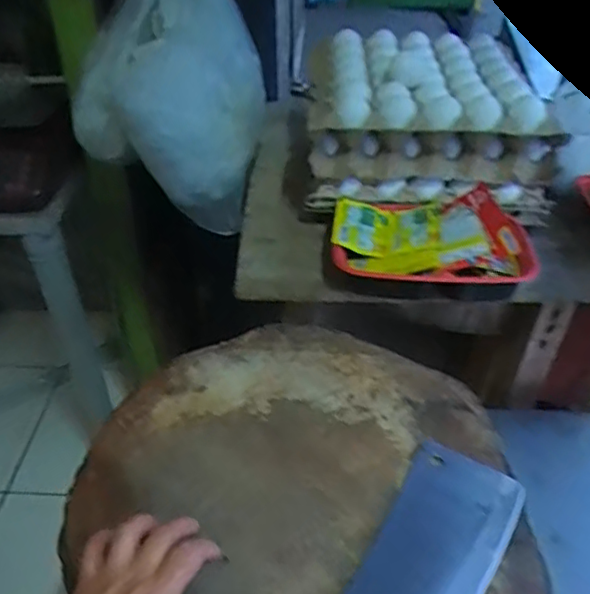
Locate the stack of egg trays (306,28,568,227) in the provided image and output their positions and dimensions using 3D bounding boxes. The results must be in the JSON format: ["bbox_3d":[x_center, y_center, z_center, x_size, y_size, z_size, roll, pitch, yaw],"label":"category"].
[{"bbox_3d":[0.170,-0.238,0.821,0.282,0.131,0.261,2,39,4],"label":"stack of egg trays"}]

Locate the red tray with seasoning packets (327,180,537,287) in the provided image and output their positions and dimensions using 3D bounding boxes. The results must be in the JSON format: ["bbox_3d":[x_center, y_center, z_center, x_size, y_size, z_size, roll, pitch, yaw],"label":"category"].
[{"bbox_3d":[0.151,-0.067,0.705,0.216,0.059,0.125,3,39,5],"label":"red tray with seasoning packets"}]

